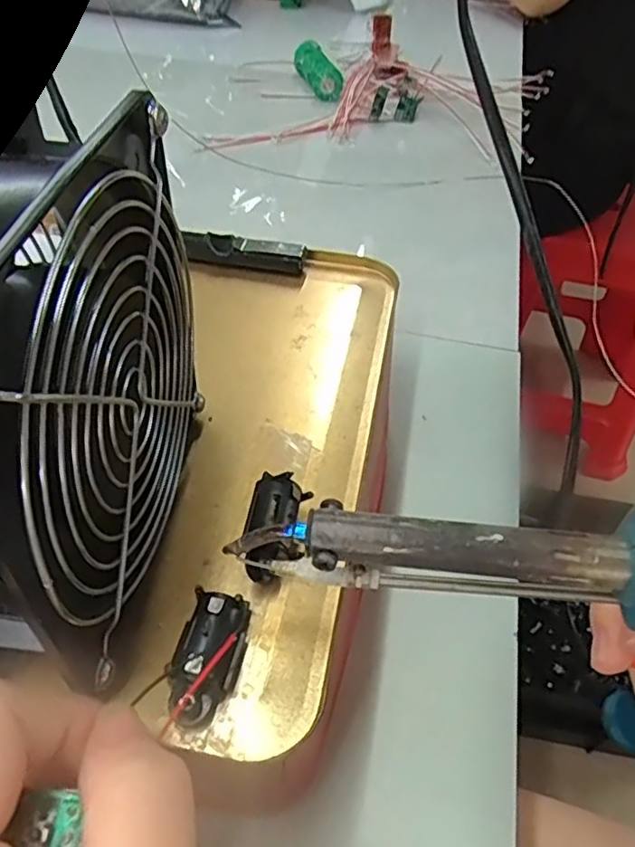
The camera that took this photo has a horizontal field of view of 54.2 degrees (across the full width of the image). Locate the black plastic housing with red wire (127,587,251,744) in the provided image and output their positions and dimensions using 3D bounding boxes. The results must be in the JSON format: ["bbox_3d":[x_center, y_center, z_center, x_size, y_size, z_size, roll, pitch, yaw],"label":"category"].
[{"bbox_3d":[-0.033,0.066,0.175,0.018,0.015,0.035,20,50,14],"label":"black plastic housing with red wire"}]

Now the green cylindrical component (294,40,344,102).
[{"bbox_3d":[0.001,-0.359,0.630,0.029,0.032,0.088,-10,49,-12],"label":"green cylindrical component"}]

